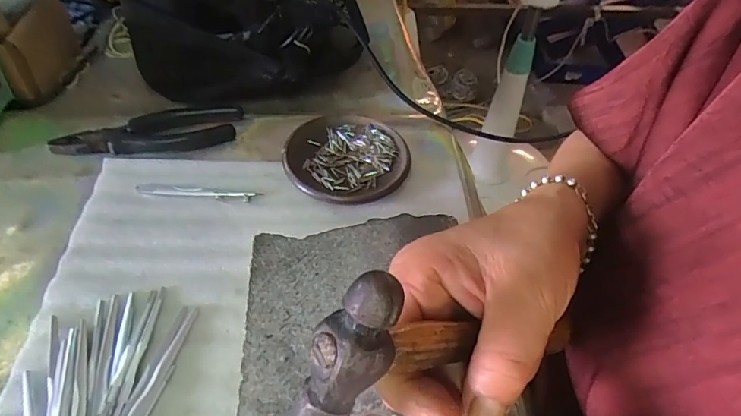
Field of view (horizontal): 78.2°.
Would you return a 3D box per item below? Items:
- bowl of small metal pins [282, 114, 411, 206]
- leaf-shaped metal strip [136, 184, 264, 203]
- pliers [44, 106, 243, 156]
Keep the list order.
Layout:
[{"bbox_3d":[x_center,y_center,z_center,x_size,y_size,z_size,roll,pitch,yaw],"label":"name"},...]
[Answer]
[{"bbox_3d":[-0.023,-0.046,0.425,0.110,0.018,0.115,2,51,-3],"label":"bowl of small metal pins"},{"bbox_3d":[-0.149,-0.013,0.395,0.106,0.004,0.011,6,50,0],"label":"leaf-shaped metal strip"},{"bbox_3d":[-0.207,-0.072,0.428,0.162,0.012,0.057,-8,52,-11],"label":"pliers"}]

